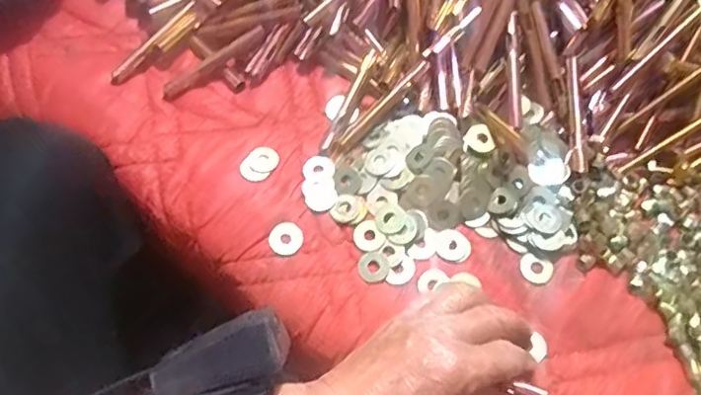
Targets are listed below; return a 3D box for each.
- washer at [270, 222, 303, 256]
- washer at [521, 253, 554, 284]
[{"bbox_3d":[-0.045,0.029,0.418,0.022,0.004,0.024,4,72,-11],"label":"washer"},{"bbox_3d":[0.127,0.049,0.409,0.021,0.004,0.019,17,67,8],"label":"washer"}]

